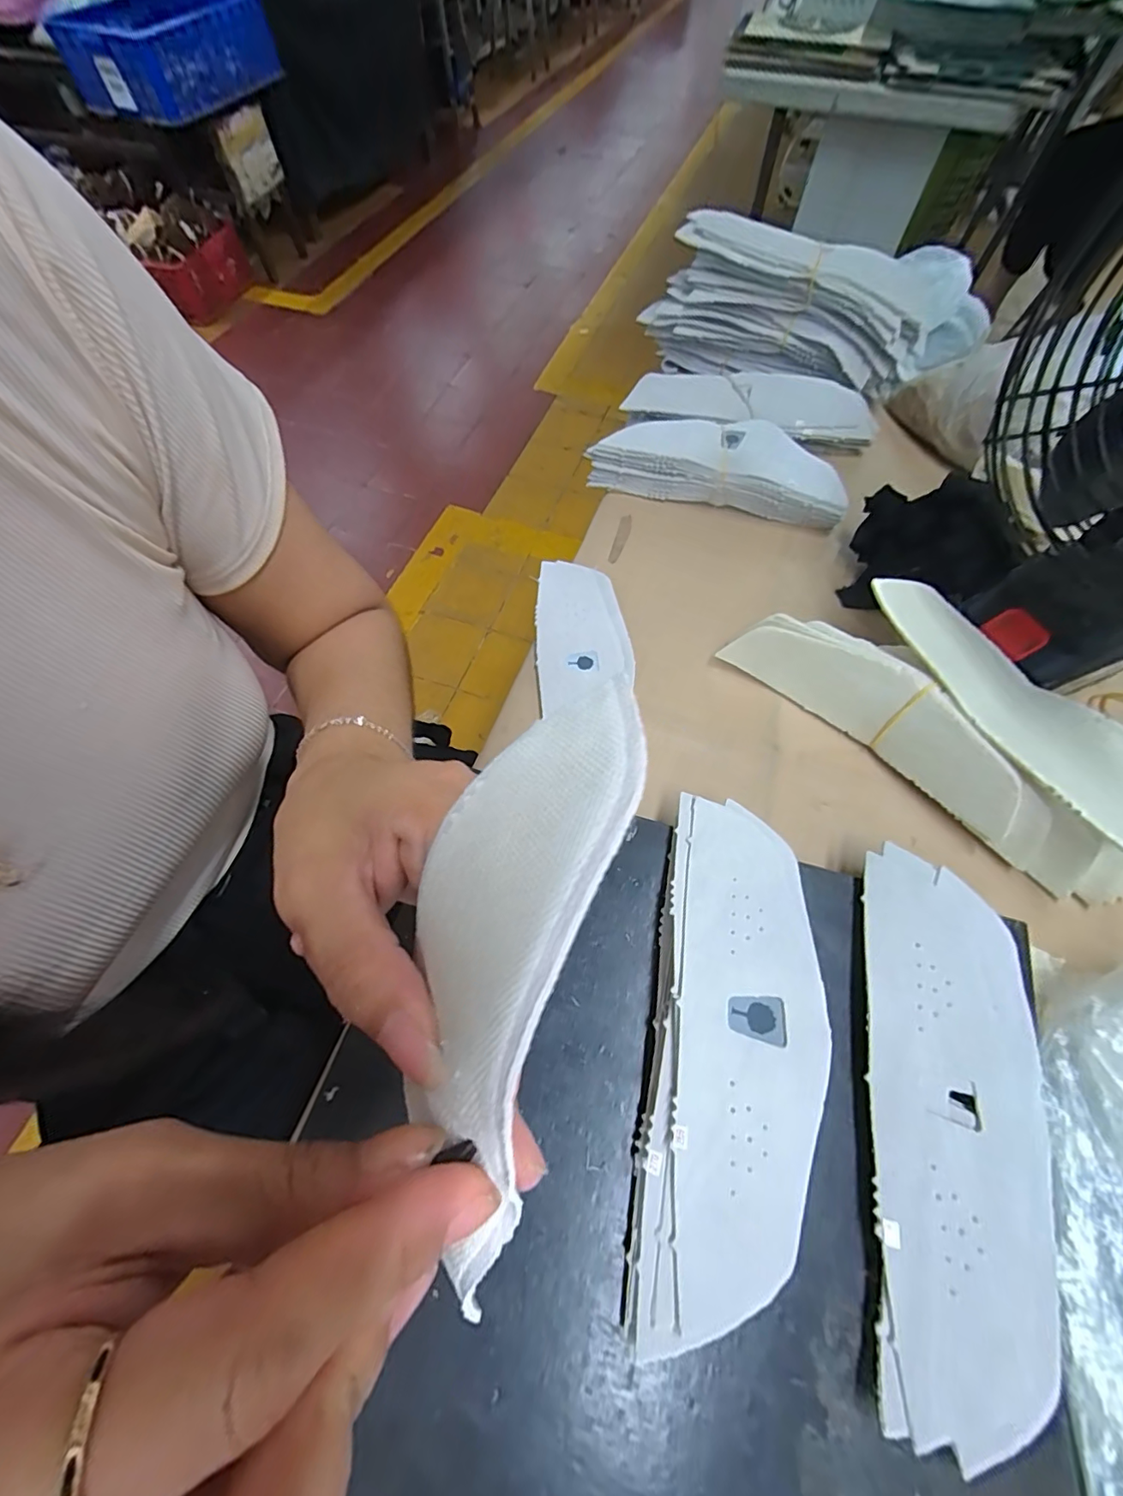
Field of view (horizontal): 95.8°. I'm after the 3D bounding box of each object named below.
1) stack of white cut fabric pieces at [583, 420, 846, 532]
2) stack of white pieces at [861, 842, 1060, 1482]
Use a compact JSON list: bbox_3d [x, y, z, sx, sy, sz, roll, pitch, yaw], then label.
[{"bbox_3d":[0.129,-0.231,0.426,0.207,0.056,0.059,16,61,12],"label":"stack of white cut fabric pieces"},{"bbox_3d":[0.166,0.147,0.212,0.068,0.012,0.201,13,64,7],"label":"stack of white pieces"}]

